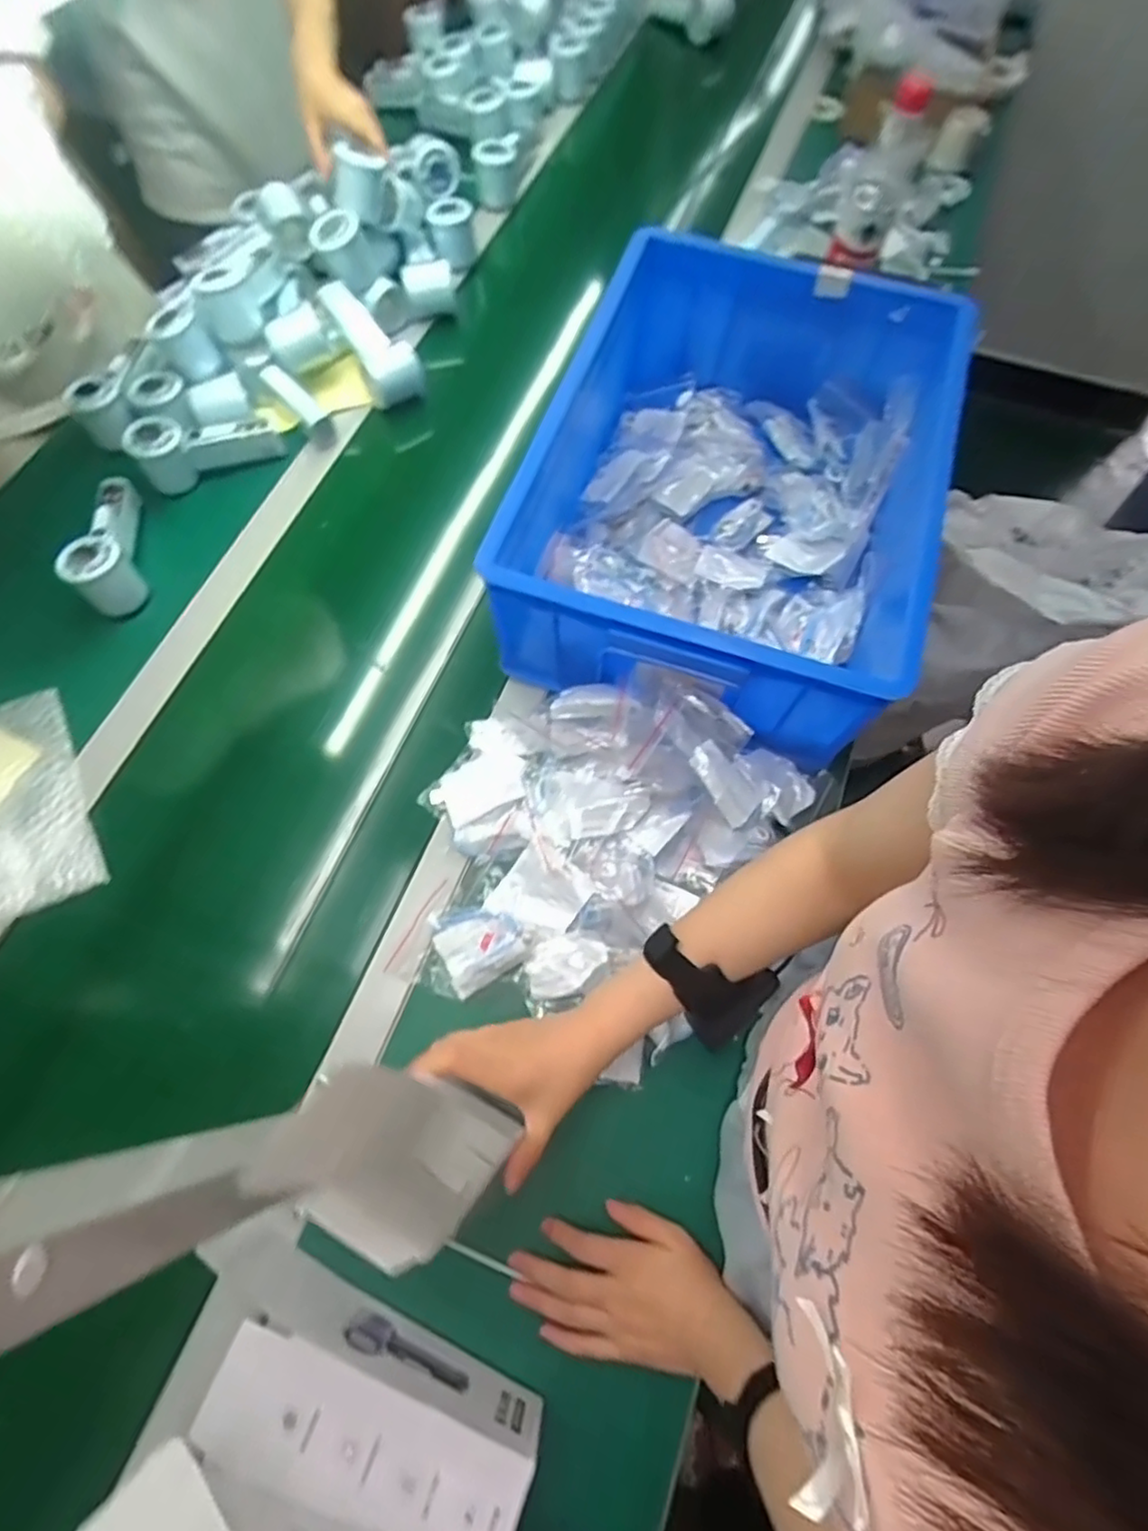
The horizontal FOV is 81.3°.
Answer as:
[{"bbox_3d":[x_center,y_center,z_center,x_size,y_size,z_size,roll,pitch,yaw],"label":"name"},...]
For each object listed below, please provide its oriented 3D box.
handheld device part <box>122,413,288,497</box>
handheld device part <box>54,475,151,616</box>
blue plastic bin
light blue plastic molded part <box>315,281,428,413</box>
[{"bbox_3d":[-0.407,-0.354,0.747,0.151,0.056,0.065,-9,67,-5],"label":"handheld device part"},{"bbox_3d":[-0.488,-0.233,0.697,0.058,0.061,0.156,-16,68,-8],"label":"handheld device part"},{"bbox_3d":[0.161,-0.276,0.658,0.385,0.161,0.485,18,67,7],"label":"blue plastic bin"},{"bbox_3d":[-0.244,-0.493,0.780,0.061,0.052,0.146,-43,97,-14],"label":"light blue plastic molded part"}]

